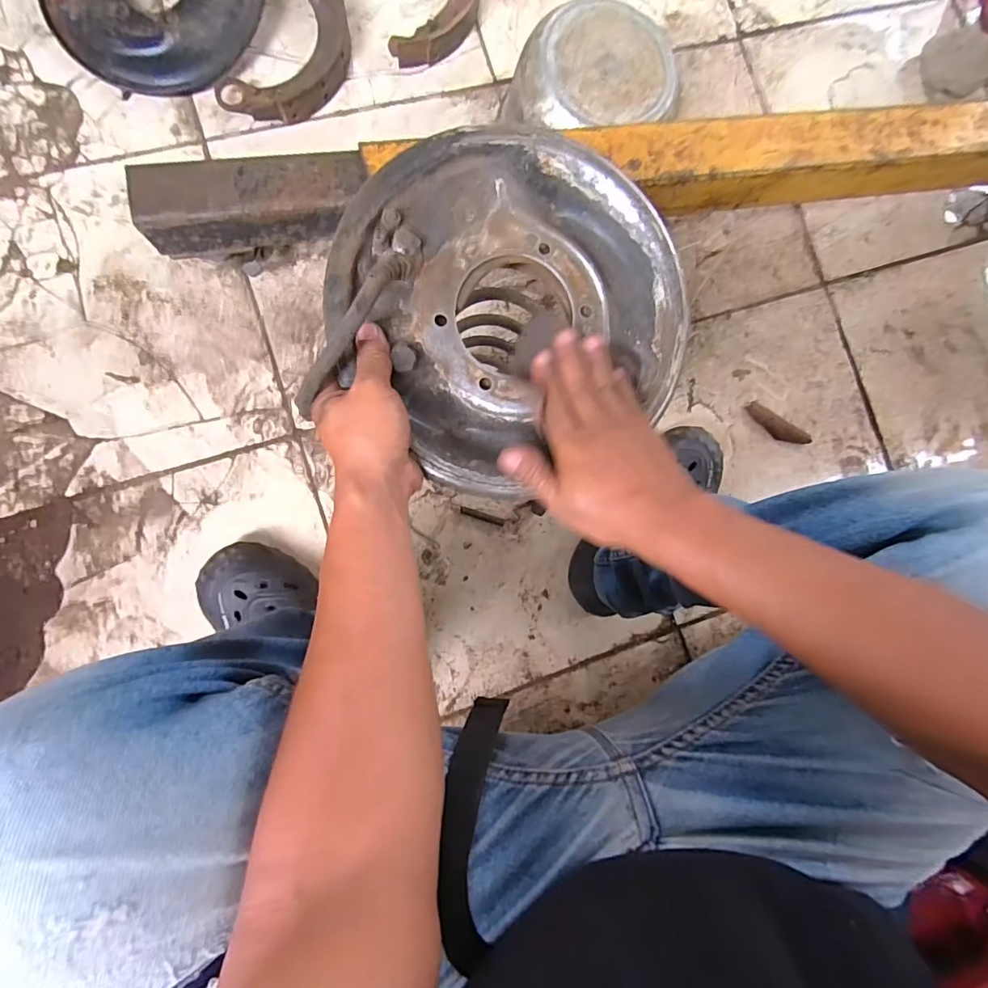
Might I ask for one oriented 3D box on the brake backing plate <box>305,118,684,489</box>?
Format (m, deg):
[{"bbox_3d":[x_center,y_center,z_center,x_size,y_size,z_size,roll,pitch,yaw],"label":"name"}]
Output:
[{"bbox_3d":[0.015,-0.136,0.378,0.260,0.073,0.257,0,89,-8],"label":"brake backing plate"}]

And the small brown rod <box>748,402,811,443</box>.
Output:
[{"bbox_3d":[0.420,-0.099,0.757,0.107,0.018,0.028,34,84,-6],"label":"small brown rod"}]

